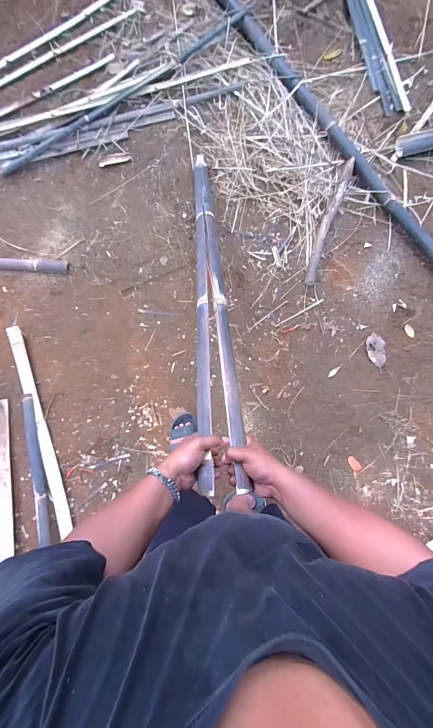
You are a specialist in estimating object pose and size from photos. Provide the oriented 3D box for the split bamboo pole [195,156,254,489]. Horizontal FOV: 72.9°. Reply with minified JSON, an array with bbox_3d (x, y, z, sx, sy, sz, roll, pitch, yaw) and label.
[{"bbox_3d":[-0.026,-0.322,0.896,0.085,0.035,1.335,-4,54,-1],"label":"split bamboo pole"}]

